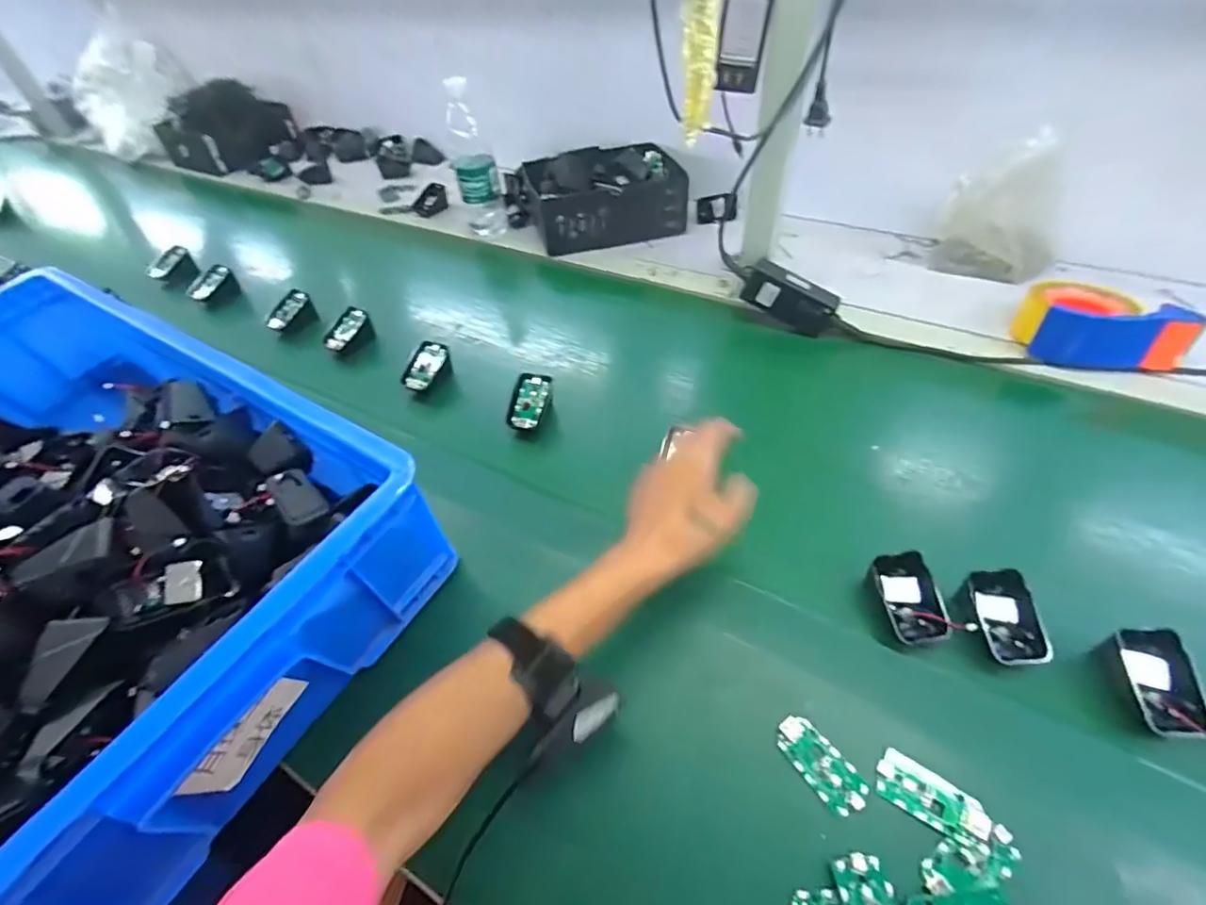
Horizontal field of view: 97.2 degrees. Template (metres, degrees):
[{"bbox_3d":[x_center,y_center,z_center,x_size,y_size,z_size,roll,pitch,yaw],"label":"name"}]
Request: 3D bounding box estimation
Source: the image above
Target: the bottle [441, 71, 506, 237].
[{"bbox_3d":[-0.202,-0.447,0.855,0.066,0.238,0.060,-11,49,-5],"label":"bottle"}]

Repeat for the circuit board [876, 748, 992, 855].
[{"bbox_3d":[0.218,0.229,0.352,0.065,0.004,0.033,25,55,24],"label":"circuit board"}]

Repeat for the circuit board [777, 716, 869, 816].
[{"bbox_3d":[0.151,0.216,0.371,0.030,0.007,0.063,-30,53,-20],"label":"circuit board"}]

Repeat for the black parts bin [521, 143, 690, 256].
[{"bbox_3d":[0.007,-0.429,0.904,0.253,0.113,0.181,-14,49,-8],"label":"black parts bin"}]

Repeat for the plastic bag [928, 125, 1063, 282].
[{"bbox_3d":[0.536,-0.319,0.706,0.144,0.161,0.090,29,57,27],"label":"plastic bag"}]

